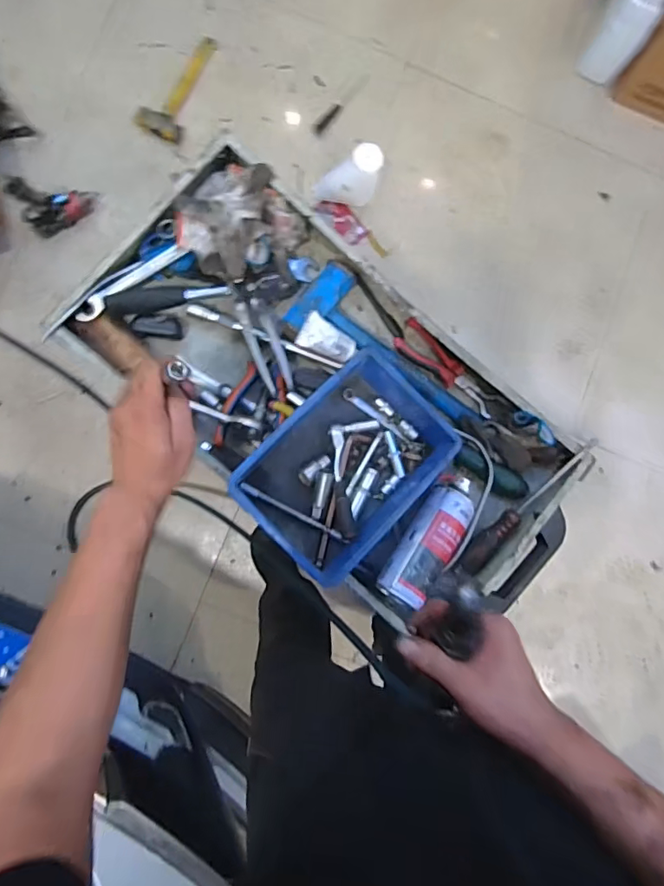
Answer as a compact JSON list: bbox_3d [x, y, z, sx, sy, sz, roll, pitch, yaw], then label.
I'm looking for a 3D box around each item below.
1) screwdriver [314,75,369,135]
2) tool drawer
[{"bbox_3d":[0.028,-0.963,1.478,0.026,0.027,0.266,37,71,-3],"label":"screwdriver"},{"bbox_3d":[0.006,-0.048,0.677,0.669,0.129,0.329,41,86,-1],"label":"tool drawer"}]

